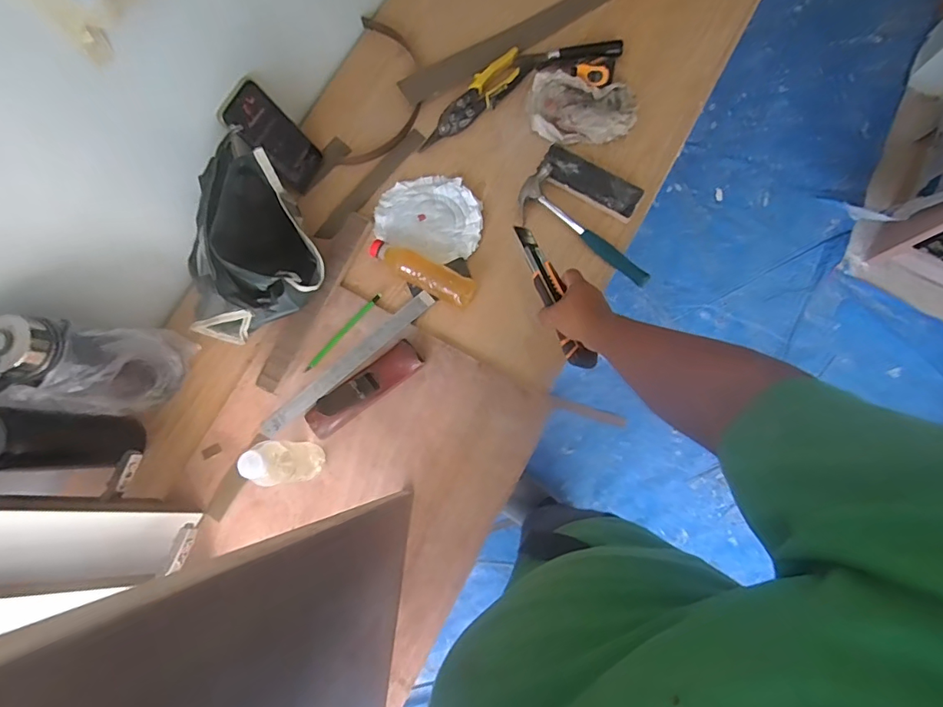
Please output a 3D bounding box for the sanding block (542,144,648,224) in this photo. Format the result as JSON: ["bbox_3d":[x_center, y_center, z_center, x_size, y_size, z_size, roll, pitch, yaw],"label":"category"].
[{"bbox_3d":[0.196,-0.283,0.799,0.170,0.026,0.065,31,81,7],"label":"sanding block"}]

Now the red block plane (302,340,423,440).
[{"bbox_3d":[-0.164,0.053,0.739,0.193,0.039,0.054,-36,80,-6],"label":"red block plane"}]

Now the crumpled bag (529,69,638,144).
[{"bbox_3d":[0.190,-0.411,0.818,0.176,0.035,0.111,6,79,3],"label":"crumpled bag"}]

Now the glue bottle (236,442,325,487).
[{"bbox_3d":[-0.247,0.147,0.653,0.041,0.178,0.047,37,82,8],"label":"glue bottle"}]

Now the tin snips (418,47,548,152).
[{"bbox_3d":[0.016,-0.443,0.841,0.252,0.027,0.057,-45,81,-7],"label":"tin snips"}]

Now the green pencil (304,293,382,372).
[{"bbox_3d":[-0.207,-0.035,0.786,0.014,0.013,0.167,42,83,9],"label":"green pencil"}]

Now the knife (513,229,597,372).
[{"bbox_3d":[0.118,-0.083,0.704,0.037,0.030,0.228,-21,78,-3],"label":"knife"}]

